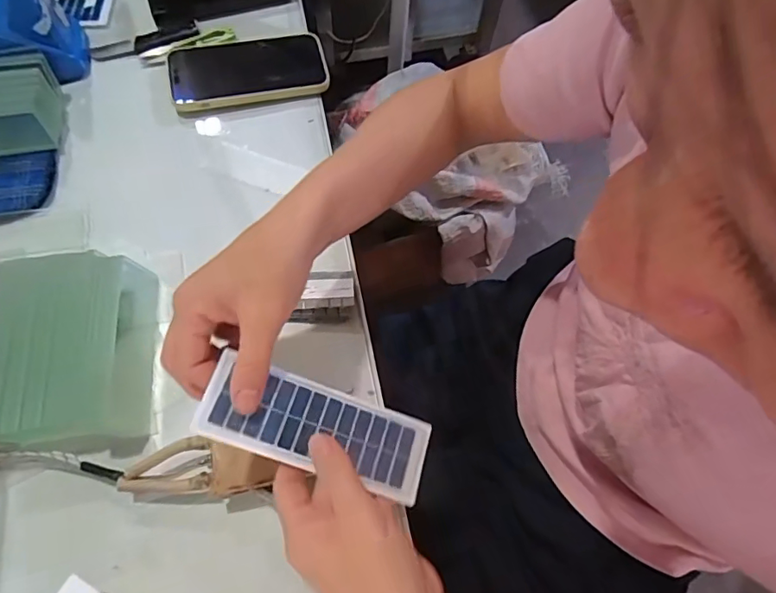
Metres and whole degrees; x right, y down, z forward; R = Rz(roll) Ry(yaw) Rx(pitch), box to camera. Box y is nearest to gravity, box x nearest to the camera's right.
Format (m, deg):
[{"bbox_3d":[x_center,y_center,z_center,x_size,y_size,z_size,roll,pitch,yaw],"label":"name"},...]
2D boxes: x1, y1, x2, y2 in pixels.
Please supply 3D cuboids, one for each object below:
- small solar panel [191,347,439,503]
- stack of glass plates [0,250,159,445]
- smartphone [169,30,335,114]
[{"bbox_3d":[-0.043,0.083,0.321,0.142,0.005,0.055,19,65,-14],"label":"small solar panel"},{"bbox_3d":[-0.240,0.039,0.396,0.103,0.054,0.144,-7,67,-6],"label":"stack of glass plates"},{"bbox_3d":[-0.147,-0.239,0.545,0.160,0.016,0.087,-10,67,-8],"label":"smartphone"}]

